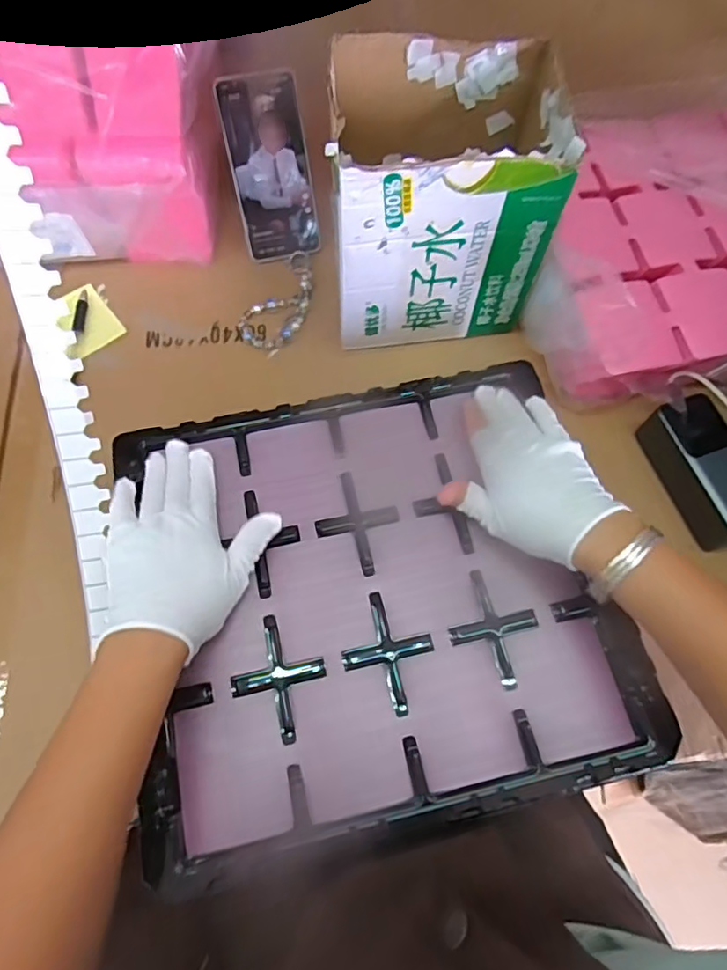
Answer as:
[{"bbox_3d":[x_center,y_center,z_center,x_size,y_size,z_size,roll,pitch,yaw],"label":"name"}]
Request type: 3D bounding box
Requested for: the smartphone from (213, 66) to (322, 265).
[{"bbox_3d":[-0.093,-0.316,0.583,0.078,0.163,0.004,-13,38,-6],"label":"smartphone"}]

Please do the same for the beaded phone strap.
[{"bbox_3d":[-0.081,-0.192,0.602,0.057,0.009,0.126,30,70,9],"label":"beaded phone strap"}]

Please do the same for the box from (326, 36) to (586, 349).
[{"bbox_3d":[0.066,-0.252,0.522,0.182,0.190,0.144,-6,68,-4],"label":"box"}]

